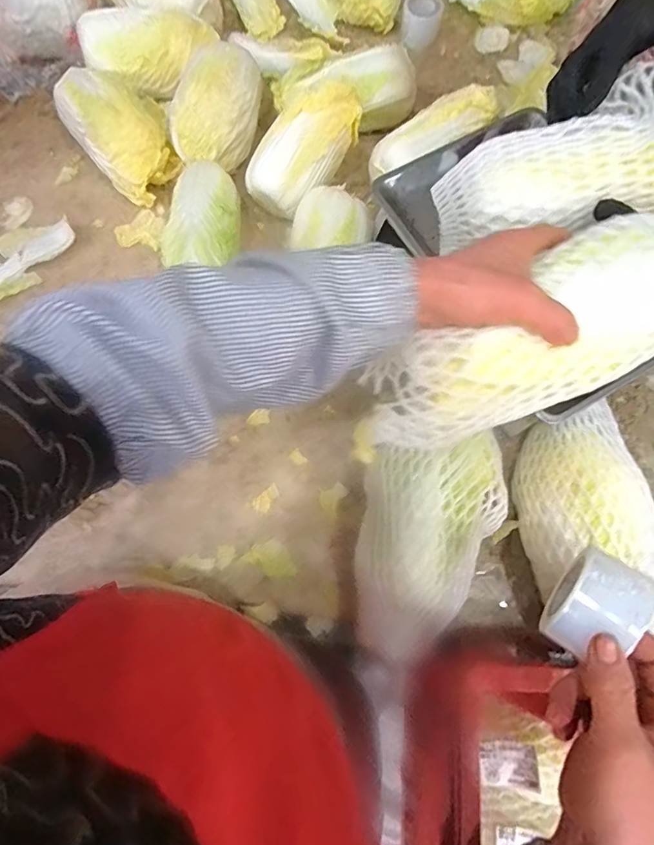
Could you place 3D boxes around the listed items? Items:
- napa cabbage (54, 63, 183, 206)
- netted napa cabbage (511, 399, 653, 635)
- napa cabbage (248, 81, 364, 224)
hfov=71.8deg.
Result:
[{"bbox_3d":[-0.274,-0.386,0.612,0.120,0.088,0.174,-28,75,-8],"label":"napa cabbage"},{"bbox_3d":[0.254,0.100,0.444,0.104,0.087,0.216,-7,73,-2],"label":"netted napa cabbage"},{"bbox_3d":[-0.031,-0.349,0.568,0.092,0.078,0.157,35,76,10],"label":"napa cabbage"}]

